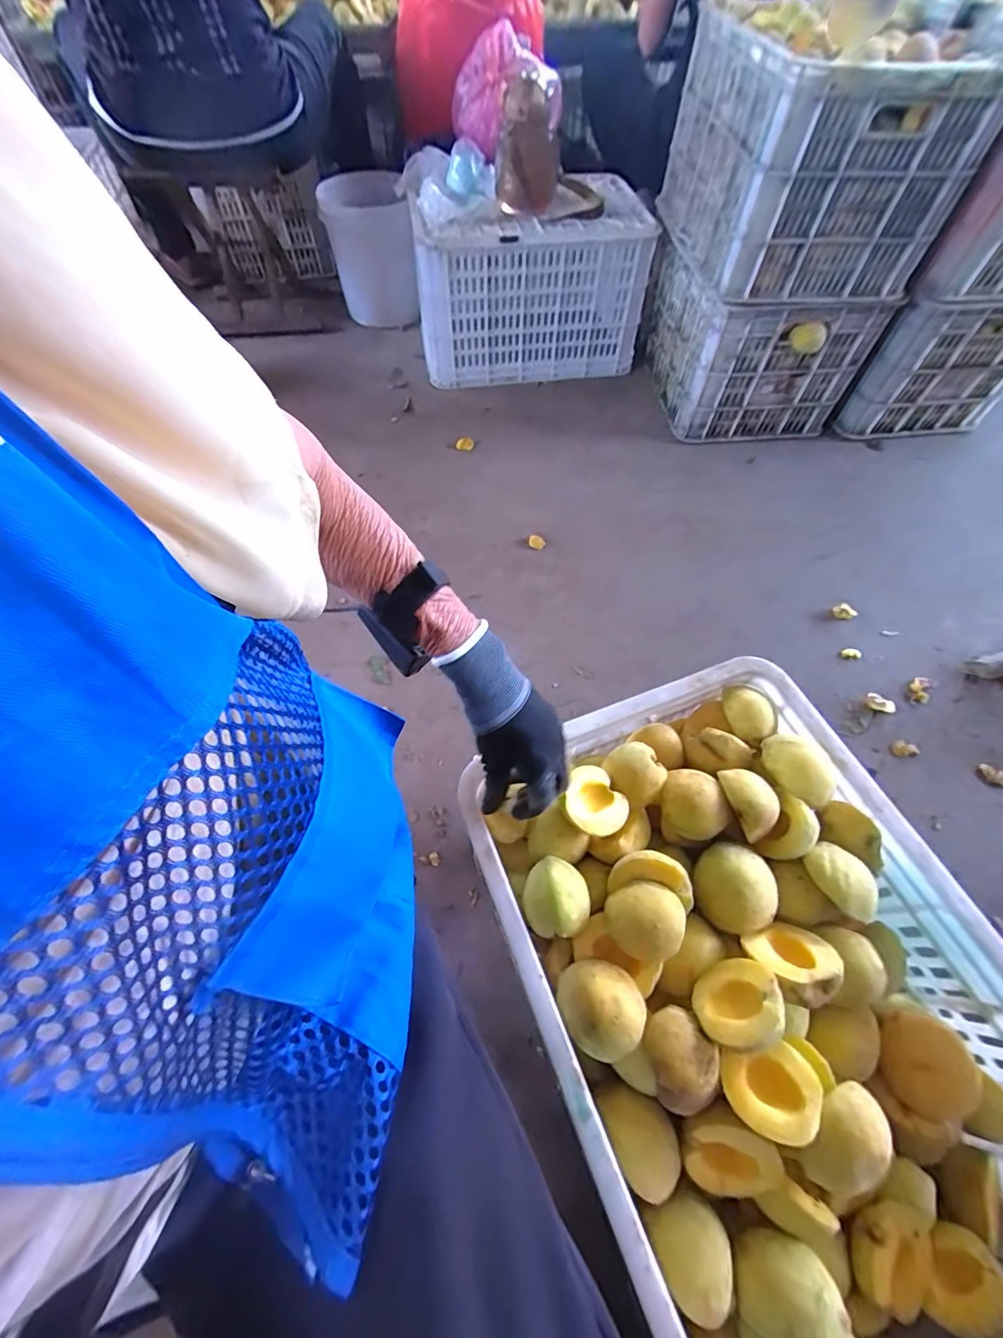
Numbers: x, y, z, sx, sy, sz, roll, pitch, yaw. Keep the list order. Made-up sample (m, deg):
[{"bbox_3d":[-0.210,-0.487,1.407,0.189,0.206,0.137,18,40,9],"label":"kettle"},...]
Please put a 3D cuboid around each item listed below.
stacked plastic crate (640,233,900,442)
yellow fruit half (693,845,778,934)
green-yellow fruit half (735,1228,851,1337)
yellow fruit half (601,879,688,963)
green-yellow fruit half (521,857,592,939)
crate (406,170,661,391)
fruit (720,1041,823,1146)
[{"bbox_3d":[0.545,-0.741,1.094,0.346,0.270,0.357,-9,62,-5],"label":"stacked plastic crate"},{"bbox_3d":[0.200,0.186,0.418,0.064,0.030,0.066,0,60,-1],"label":"yellow fruit half"},{"bbox_3d":[0.190,0.428,0.332,0.068,0.047,0.057,-31,65,-17],"label":"green-yellow fruit half"},{"bbox_3d":[0.117,0.201,0.393,0.057,0.038,0.056,0,62,0],"label":"yellow fruit half"},{"bbox_3d":[0.044,0.190,0.404,0.054,0.036,0.056,0,60,-1],"label":"green-yellow fruit half"},{"bbox_3d":[0.059,-0.875,1.138,0.502,0.323,0.238,-9,62,-5],"label":"crate"},{"bbox_3d":[0.189,0.298,0.347,0.061,0.023,0.055,8,40,32],"label":"fruit"}]

